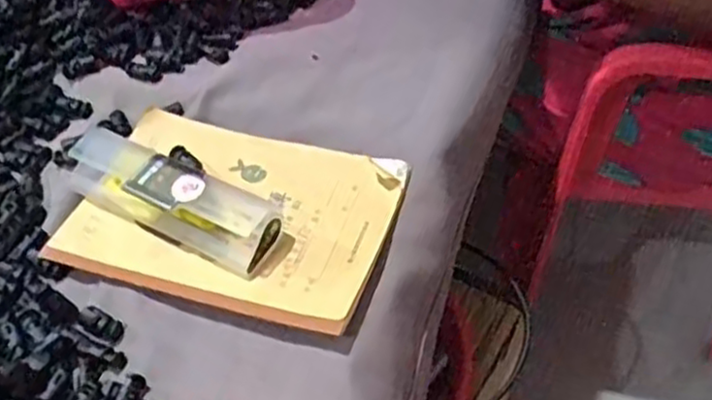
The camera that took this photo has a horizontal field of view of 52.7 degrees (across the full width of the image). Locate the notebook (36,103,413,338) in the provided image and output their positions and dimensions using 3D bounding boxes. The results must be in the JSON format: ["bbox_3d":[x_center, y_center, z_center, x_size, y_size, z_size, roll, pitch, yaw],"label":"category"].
[{"bbox_3d":[-0.083,0.005,0.477,0.205,0.014,0.139,14,49,14],"label":"notebook"}]

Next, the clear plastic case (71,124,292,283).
[{"bbox_3d":[-0.123,-0.004,0.471,0.155,0.034,0.044,24,56,17],"label":"clear plastic case"}]

